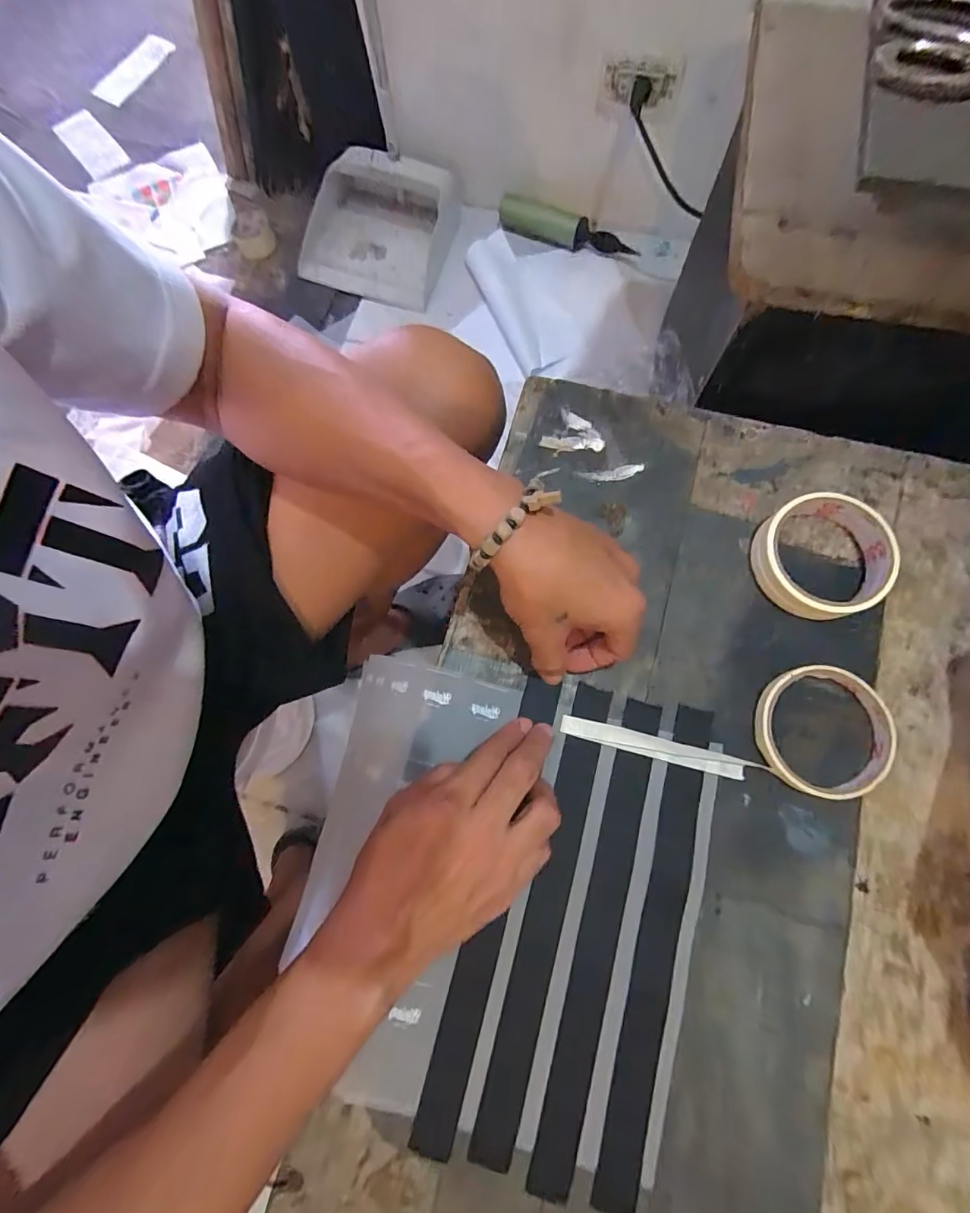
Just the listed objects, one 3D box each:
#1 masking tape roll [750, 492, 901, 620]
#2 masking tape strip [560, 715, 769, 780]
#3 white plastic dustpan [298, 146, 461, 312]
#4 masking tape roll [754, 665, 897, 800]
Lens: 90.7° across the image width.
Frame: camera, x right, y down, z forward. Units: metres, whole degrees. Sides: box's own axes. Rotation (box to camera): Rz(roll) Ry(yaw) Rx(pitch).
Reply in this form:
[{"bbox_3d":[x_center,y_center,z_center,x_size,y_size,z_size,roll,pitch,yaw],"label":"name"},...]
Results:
[{"bbox_3d":[0.245,-0.038,0.345,0.090,0.027,0.085,0,76,1],"label":"masking tape roll"},{"bbox_3d":[0.119,0.098,0.331,0.132,0.005,0.015,14,81,3],"label":"masking tape strip"},{"bbox_3d":[-0.210,-0.725,0.915,0.298,0.116,0.201,8,76,6],"label":"white plastic dustpan"},{"bbox_3d":[0.230,0.084,0.326,0.082,0.013,0.086,0,76,1],"label":"masking tape roll"}]

